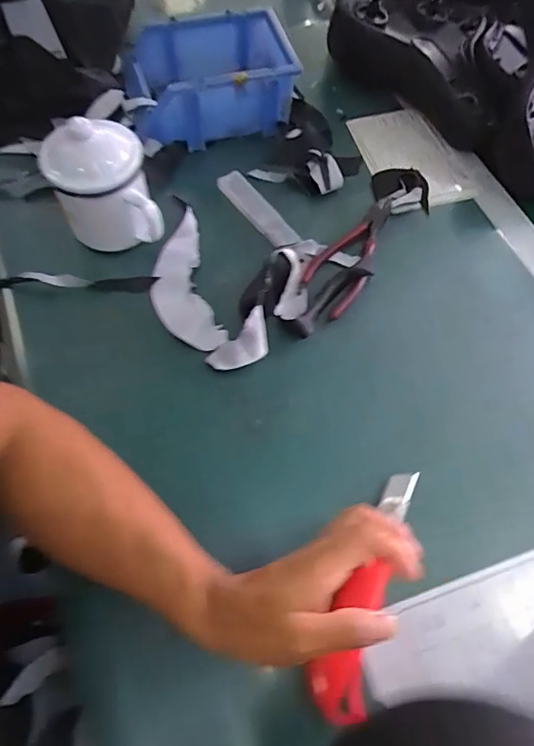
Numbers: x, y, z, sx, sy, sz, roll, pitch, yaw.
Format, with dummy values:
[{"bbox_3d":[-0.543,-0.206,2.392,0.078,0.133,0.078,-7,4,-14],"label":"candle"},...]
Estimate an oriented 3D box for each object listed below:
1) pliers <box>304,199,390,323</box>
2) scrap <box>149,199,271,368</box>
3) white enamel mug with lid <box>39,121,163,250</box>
[{"bbox_3d":[0.086,-0.119,0.480,0.054,0.012,0.153,32,67,12],"label":"pliers"},{"bbox_3d":[-0.068,-0.081,0.445,0.075,0.036,0.182,-24,68,-13],"label":"scrap"},{"bbox_3d":[-0.148,-0.169,0.444,0.089,0.107,0.081,-15,66,-9],"label":"white enamel mug with lid"}]

